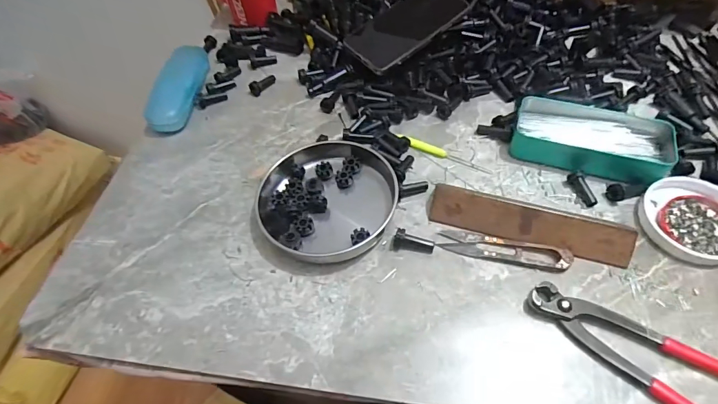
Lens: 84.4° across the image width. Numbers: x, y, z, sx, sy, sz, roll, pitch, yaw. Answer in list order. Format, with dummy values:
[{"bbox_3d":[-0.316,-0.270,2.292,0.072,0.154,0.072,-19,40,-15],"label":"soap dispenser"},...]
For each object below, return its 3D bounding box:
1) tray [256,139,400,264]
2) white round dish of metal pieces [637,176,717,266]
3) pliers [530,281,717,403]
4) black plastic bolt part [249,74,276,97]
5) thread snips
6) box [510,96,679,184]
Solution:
[{"bbox_3d":[-0.032,-0.011,0.406,0.137,0.025,0.149,-2,55,3],"label":"tray"},{"bbox_3d":[0.319,0.017,0.376,0.087,0.014,0.088,-2,55,3],"label":"white round dish of metal pieces"},{"bbox_3d":[0.227,0.122,0.303,0.190,0.017,0.059,30,62,23],"label":"pliers"},{"bbox_3d":[-0.129,-0.158,0.527,0.015,0.012,0.040,31,63,24],"label":"black plastic bolt part"},{"bbox_3d":[0.136,0.044,0.372,0.117,0.006,0.025,9,56,11],"label":"thread snips"},{"bbox_3d":[0.247,-0.068,0.422,0.151,0.029,0.075,17,58,16],"label":"box"}]

